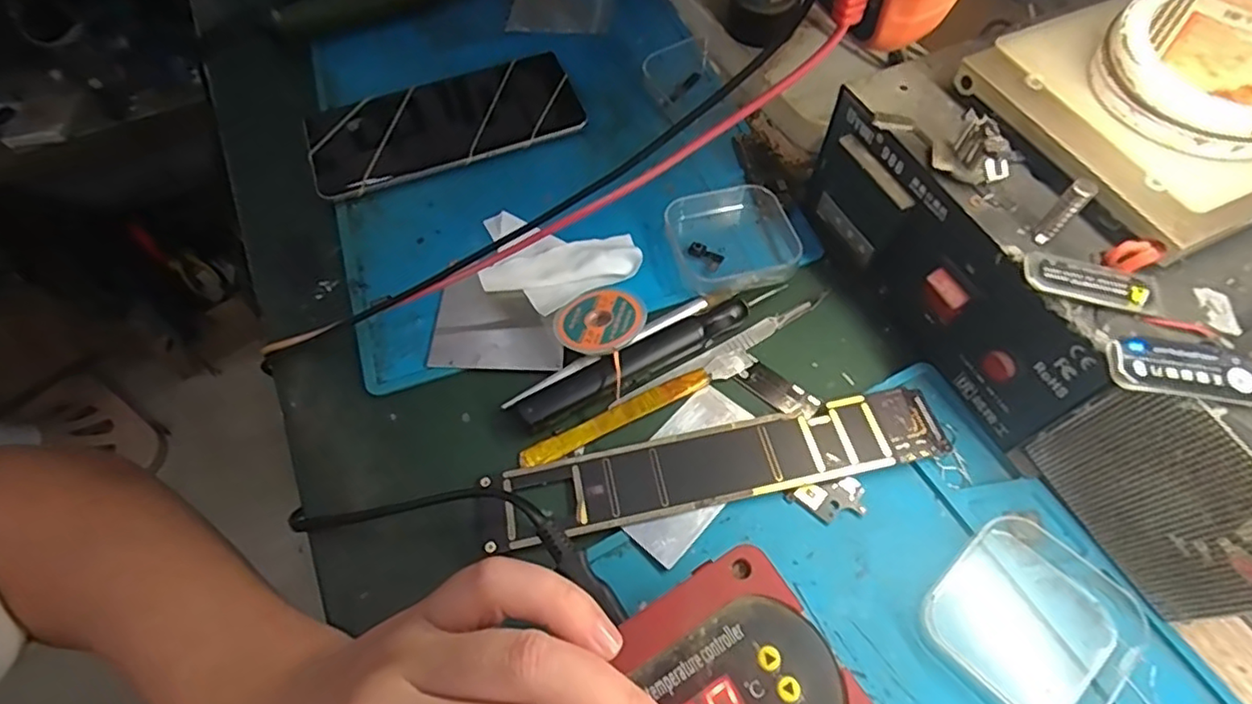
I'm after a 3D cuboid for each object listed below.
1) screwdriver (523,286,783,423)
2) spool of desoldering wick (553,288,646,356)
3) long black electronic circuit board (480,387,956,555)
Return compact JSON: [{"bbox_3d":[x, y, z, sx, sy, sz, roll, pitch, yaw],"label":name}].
[{"bbox_3d":[0.015,0.000,0.300,0.141,0.014,0.015,-26,63,-11],"label":"screwdriver"},{"bbox_3d":[-0.012,-0.015,0.304,0.041,0.006,0.041,-6,48,6],"label":"spool of desoldering wick"},{"bbox_3d":[0.040,0.051,0.275,0.203,0.006,0.034,-11,62,-3],"label":"long black electronic circuit board"}]

